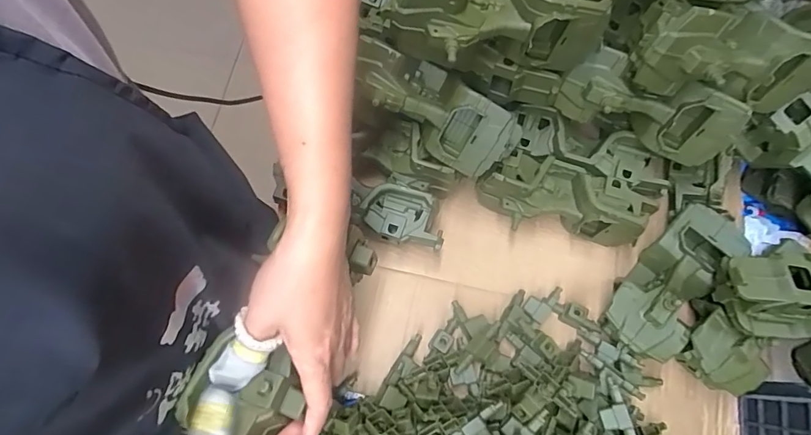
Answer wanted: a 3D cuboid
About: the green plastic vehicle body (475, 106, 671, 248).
[{"bbox_3d":[0.184,-0.040,0.511,0.189,0.074,0.127,20,73,4],"label":"green plastic vehicle body"}]

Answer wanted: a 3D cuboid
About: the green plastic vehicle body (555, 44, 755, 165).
[{"bbox_3d":[0.233,-0.102,0.448,0.168,0.077,0.046,17,73,3],"label":"green plastic vehicle body"}]

